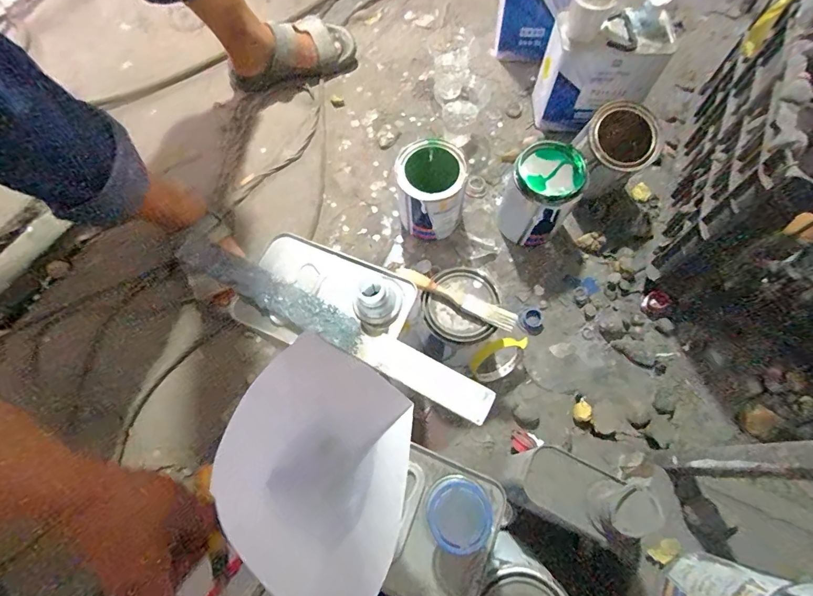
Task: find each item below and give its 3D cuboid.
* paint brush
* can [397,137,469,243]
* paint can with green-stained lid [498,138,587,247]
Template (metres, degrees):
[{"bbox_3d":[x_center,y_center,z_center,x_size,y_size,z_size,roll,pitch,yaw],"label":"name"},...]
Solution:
[{"bbox_3d":[0.062,0.000,0.519,0.161,0.020,0.024,25,70,12],"label":"paint brush"},{"bbox_3d":[0.038,-0.167,0.651,0.098,0.130,0.103,-1,67,2],"label":"can"},{"bbox_3d":[0.206,-0.156,0.638,0.102,0.139,0.106,-1,67,2],"label":"paint can with green-stained lid"}]

